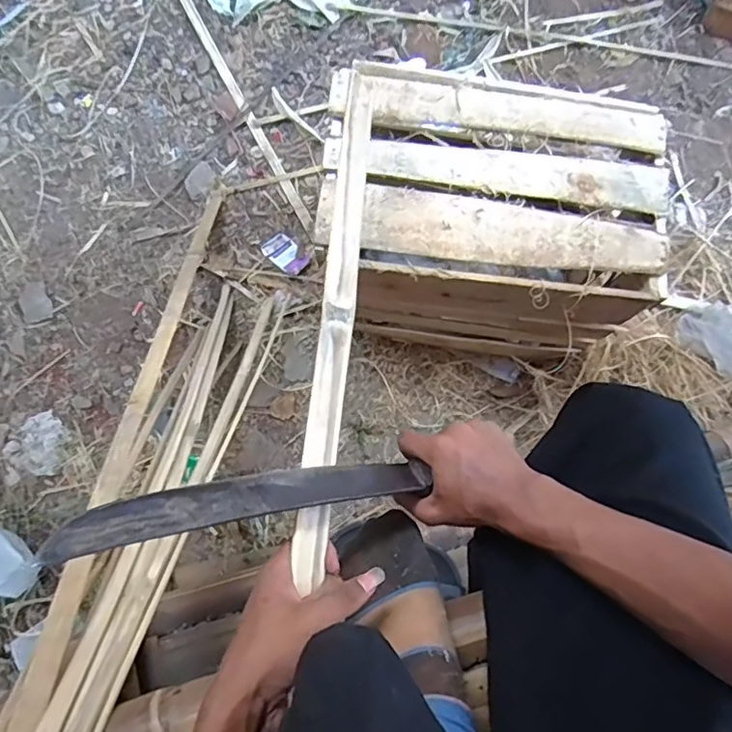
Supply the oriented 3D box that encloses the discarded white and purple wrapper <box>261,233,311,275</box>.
[{"bbox_3d":[-0.172,-0.242,1.230,0.103,0.019,0.065,41,81,7],"label":"discarded white and purple wrapper"}]

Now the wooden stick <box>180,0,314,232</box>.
[{"bbox_3d":[-0.336,-0.697,1.323,0.027,0.012,0.893,-27,81,-6],"label":"wooden stick"}]

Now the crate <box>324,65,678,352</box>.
[{"bbox_3d":[0.200,-0.239,1.023,0.499,0.382,0.338,9,81,1],"label":"crate"}]

